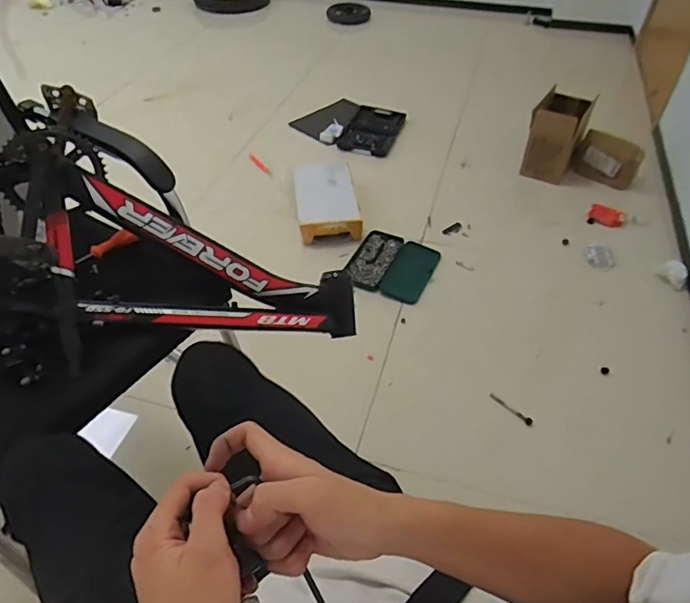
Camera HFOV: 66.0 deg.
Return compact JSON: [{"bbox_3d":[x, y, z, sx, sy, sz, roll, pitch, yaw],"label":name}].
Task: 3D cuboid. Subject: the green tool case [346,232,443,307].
[{"bbox_3d":[0.143,-0.113,1.616,0.245,0.034,0.263,15,47,14],"label":"green tool case"}]

